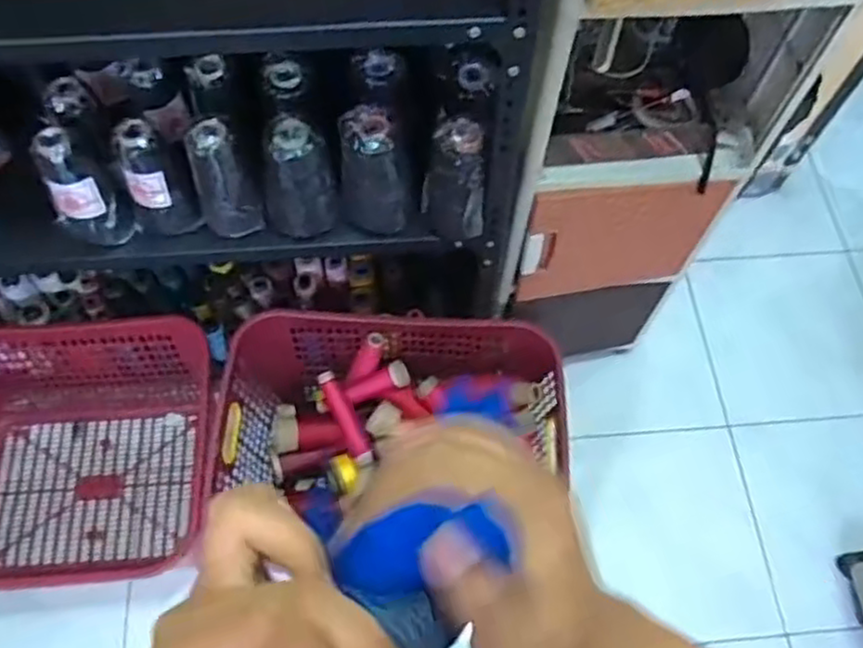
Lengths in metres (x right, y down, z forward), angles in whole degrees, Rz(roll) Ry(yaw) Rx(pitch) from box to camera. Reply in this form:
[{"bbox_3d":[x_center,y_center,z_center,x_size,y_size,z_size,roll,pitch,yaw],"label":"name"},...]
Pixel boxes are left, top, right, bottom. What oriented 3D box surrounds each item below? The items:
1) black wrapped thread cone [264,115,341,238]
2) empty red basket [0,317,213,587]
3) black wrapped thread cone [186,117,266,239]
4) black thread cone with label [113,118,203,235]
[{"bbox_3d":[-0.176,-0.192,0.935,0.096,0.155,0.080,-10,65,-6],"label":"black wrapped thread cone"},{"bbox_3d":[-0.651,0.229,1.269,0.563,0.288,0.413,-6,64,-4],"label":"empty red basket"},{"bbox_3d":[-0.275,-0.187,0.949,0.084,0.159,0.066,-24,67,-13],"label":"black wrapped thread cone"},{"bbox_3d":[-0.368,-0.187,0.949,0.081,0.172,0.073,-29,68,-15],"label":"black thread cone with label"}]

